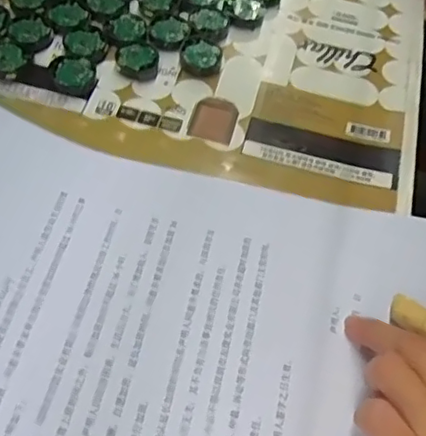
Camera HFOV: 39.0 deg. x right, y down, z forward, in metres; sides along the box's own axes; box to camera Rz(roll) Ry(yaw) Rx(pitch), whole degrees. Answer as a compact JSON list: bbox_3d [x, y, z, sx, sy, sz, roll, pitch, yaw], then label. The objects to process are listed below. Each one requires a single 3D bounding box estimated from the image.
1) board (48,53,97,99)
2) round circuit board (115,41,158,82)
[{"bbox_3d":[-0.095,-0.095,0.403,0.030,0.009,0.029,2,56,-3],"label":"board"},{"bbox_3d":[-0.053,-0.109,0.416,0.029,0.010,0.031,0,56,-4],"label":"round circuit board"}]

